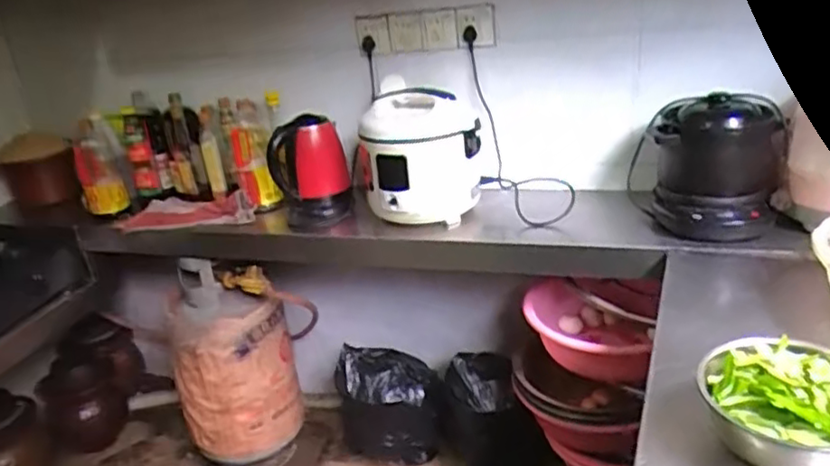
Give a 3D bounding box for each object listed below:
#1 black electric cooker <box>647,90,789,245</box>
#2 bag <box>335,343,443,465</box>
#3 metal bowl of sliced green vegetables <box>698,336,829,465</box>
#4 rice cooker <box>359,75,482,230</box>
[{"bbox_3d":[0.578,-0.131,1.245,0.237,0.234,0.187,6,25,27],"label":"black electric cooker"},{"bbox_3d":[-0.059,0.479,1.710,0.260,0.313,0.190,-9,23,-8],"label":"bag"},{"bbox_3d":[0.418,0.194,0.714,0.179,0.094,0.144,14,30,40],"label":"metal bowl of sliced green vegetables"},{"bbox_3d":[0.007,-0.199,1.489,0.253,0.260,0.327,-6,22,-1],"label":"rice cooker"}]

